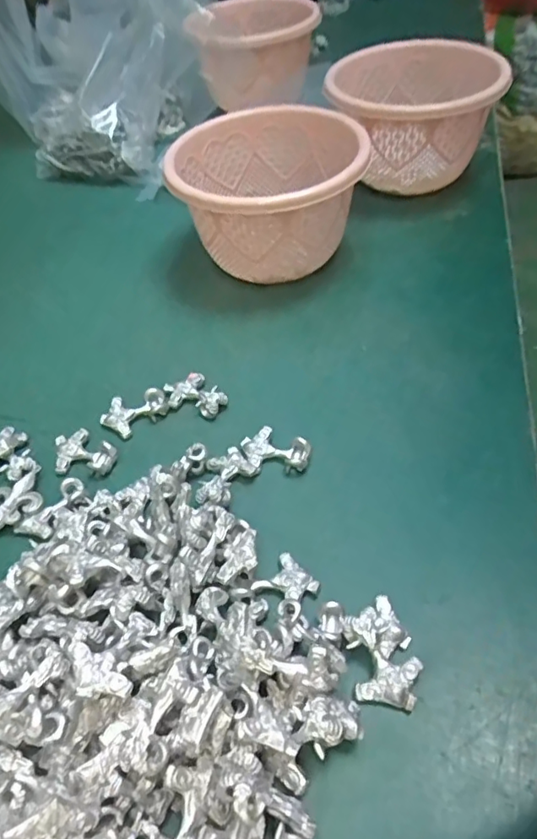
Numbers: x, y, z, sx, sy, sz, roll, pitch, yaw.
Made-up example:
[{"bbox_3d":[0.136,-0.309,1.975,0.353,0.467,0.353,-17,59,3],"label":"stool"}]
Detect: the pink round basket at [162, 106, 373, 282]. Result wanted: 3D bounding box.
[{"bbox_3d":[0.001,-0.168,0.451,0.138,0.093,0.133,0,50,4],"label":"pink round basket"}]

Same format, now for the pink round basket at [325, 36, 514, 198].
[{"bbox_3d":[0.138,-0.283,0.541,0.138,0.092,0.185,21,55,19],"label":"pink round basket"}]

